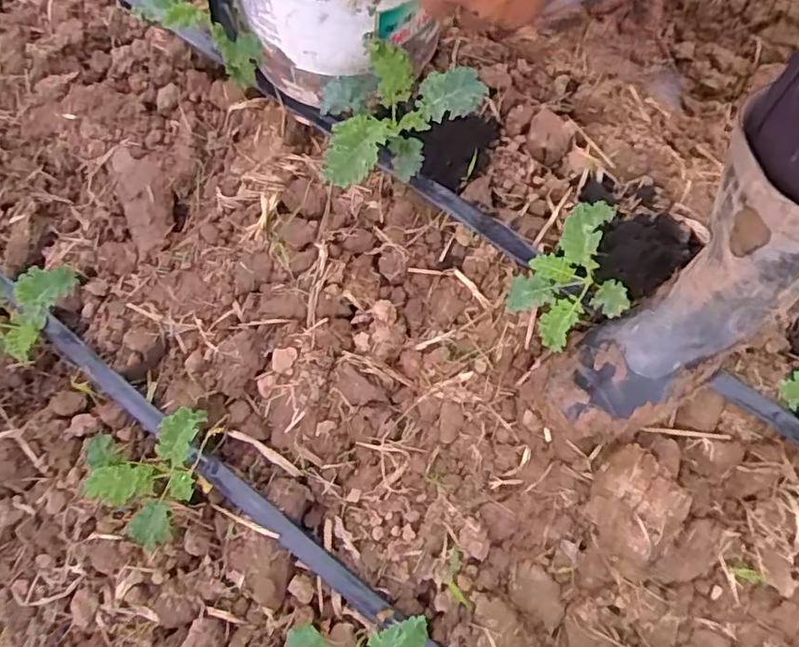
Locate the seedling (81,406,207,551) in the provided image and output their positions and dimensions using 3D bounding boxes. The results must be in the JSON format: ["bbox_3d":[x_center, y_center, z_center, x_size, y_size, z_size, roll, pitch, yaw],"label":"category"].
[{"bbox_3d":[-0.228,0.149,0.579,0.104,0.073,0.108,-19,75,-3],"label":"seedling"}]

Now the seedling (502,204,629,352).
[{"bbox_3d":[0.170,-0.039,0.585,0.110,0.098,0.097,-41,78,-7],"label":"seedling"}]

